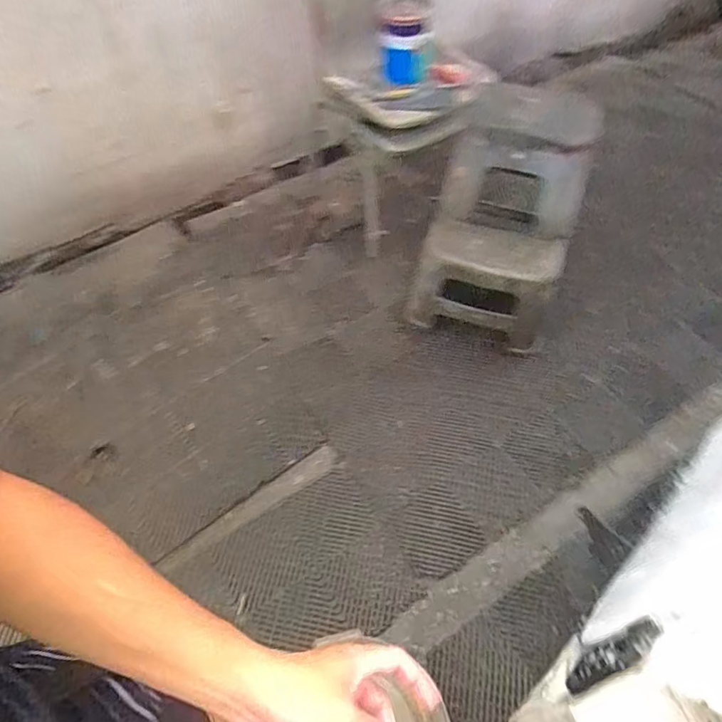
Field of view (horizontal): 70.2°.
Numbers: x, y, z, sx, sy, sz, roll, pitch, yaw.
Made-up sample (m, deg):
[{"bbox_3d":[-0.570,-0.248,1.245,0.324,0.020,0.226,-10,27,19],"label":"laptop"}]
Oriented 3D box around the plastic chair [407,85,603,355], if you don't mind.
[{"bbox_3d":[0.416,-0.421,1.555,0.405,0.621,0.501,16,57,12],"label":"plastic chair"}]

